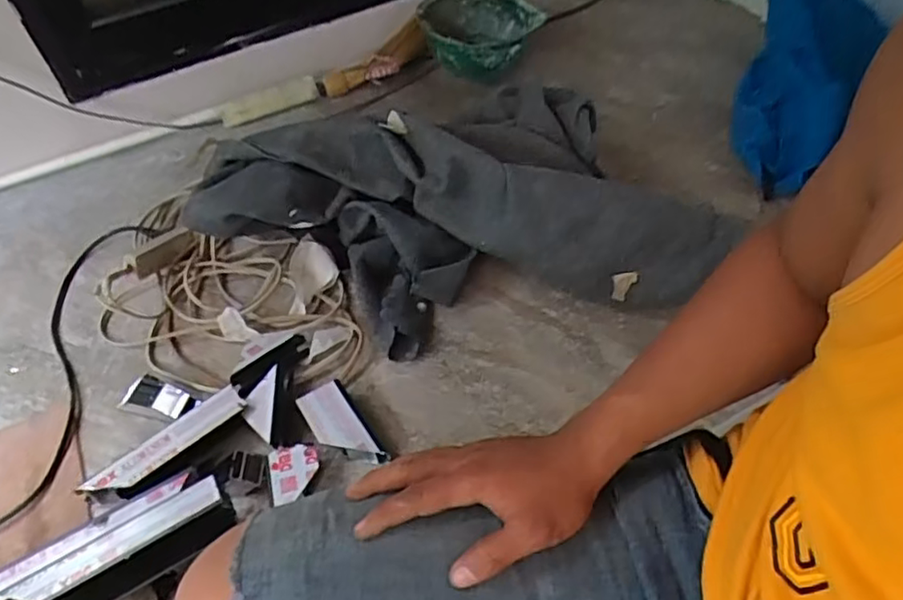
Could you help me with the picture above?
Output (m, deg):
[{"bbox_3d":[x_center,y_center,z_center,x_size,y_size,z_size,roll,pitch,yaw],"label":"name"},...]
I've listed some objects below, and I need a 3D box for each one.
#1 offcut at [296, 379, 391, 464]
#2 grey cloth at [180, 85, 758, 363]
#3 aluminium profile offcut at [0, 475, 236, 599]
[{"bbox_3d":[-0.136,0.161,0.770,0.060,0.041,0.121,-30,56,-19],"label":"offcut"},{"bbox_3d":[0.001,-0.130,0.902,0.672,0.199,0.348,-11,52,-6],"label":"grey cloth"},{"bbox_3d":[-0.344,0.265,0.661,0.218,0.050,0.076,-26,55,-16],"label":"aluminium profile offcut"}]

